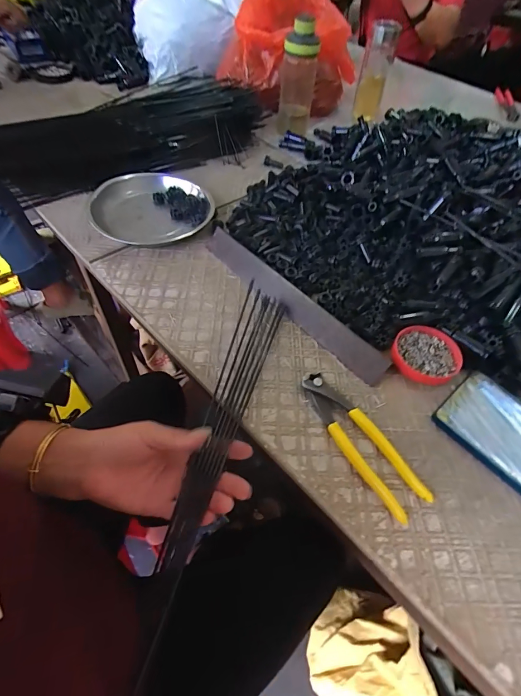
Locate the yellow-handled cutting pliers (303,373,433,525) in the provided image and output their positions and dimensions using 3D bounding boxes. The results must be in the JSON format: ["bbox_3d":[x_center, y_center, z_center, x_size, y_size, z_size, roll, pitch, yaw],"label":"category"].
[{"bbox_3d":[0.101,0.093,0.368,0.044,0.020,0.161,-26,60,-22],"label":"yellow-handled cutting pliers"}]

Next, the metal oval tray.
[{"bbox_3d":[-0.174,-0.229,0.573,0.186,0.026,0.191,-12,56,-14],"label":"metal oval tray"}]

